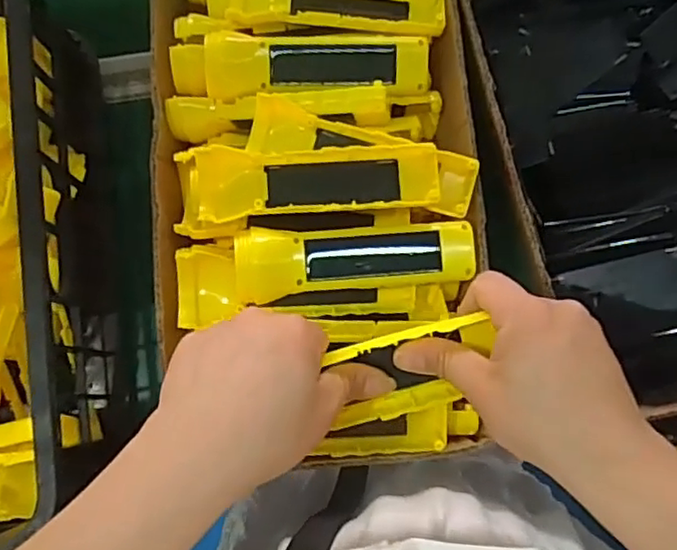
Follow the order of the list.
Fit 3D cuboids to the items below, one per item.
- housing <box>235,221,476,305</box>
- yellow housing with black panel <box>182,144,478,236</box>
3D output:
[{"bbox_3d":[0.013,-0.013,0.426,0.157,0.027,0.045,-5,80,0],"label":"housing"},{"bbox_3d":[-0.008,-0.065,0.445,0.203,0.028,0.057,-5,80,0],"label":"yellow housing with black panel"}]

